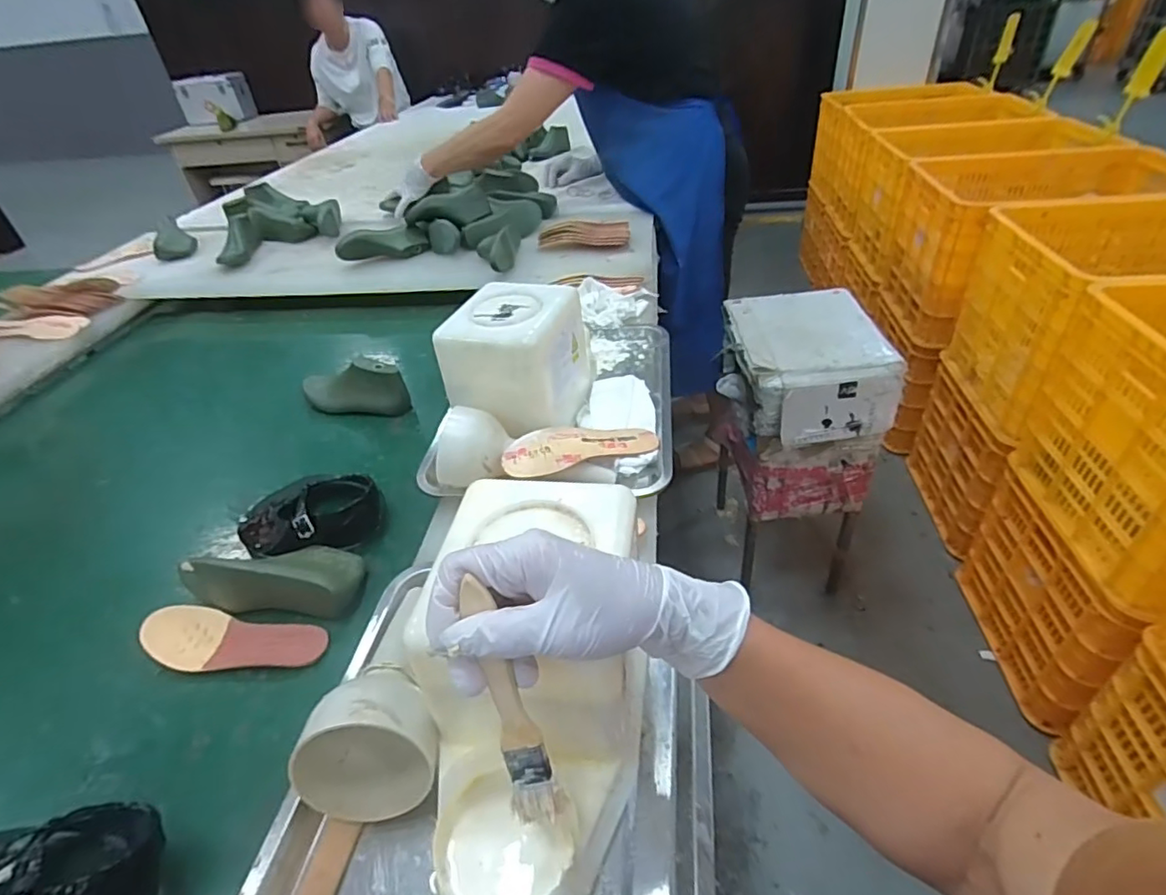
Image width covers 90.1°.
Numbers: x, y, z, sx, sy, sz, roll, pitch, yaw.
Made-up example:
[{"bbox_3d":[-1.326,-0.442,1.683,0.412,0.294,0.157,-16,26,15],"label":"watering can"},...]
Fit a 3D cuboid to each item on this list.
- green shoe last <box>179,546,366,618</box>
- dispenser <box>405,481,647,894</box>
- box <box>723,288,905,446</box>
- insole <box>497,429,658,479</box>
[{"bbox_3d":[-0.323,0.134,0.615,0.172,0.066,0.087,-2,39,4],"label":"green shoe last"},{"bbox_3d":[-0.039,0.156,0.386,0.154,0.145,0.239,-3,39,4],"label":"dispenser"},{"bbox_3d":[0.439,-0.184,1.183,0.262,0.134,0.370,-4,39,3],"label":"box"},{"bbox_3d":[-0.002,-0.002,0.660,0.178,0.039,0.056,-19,41,-16],"label":"insole"}]

